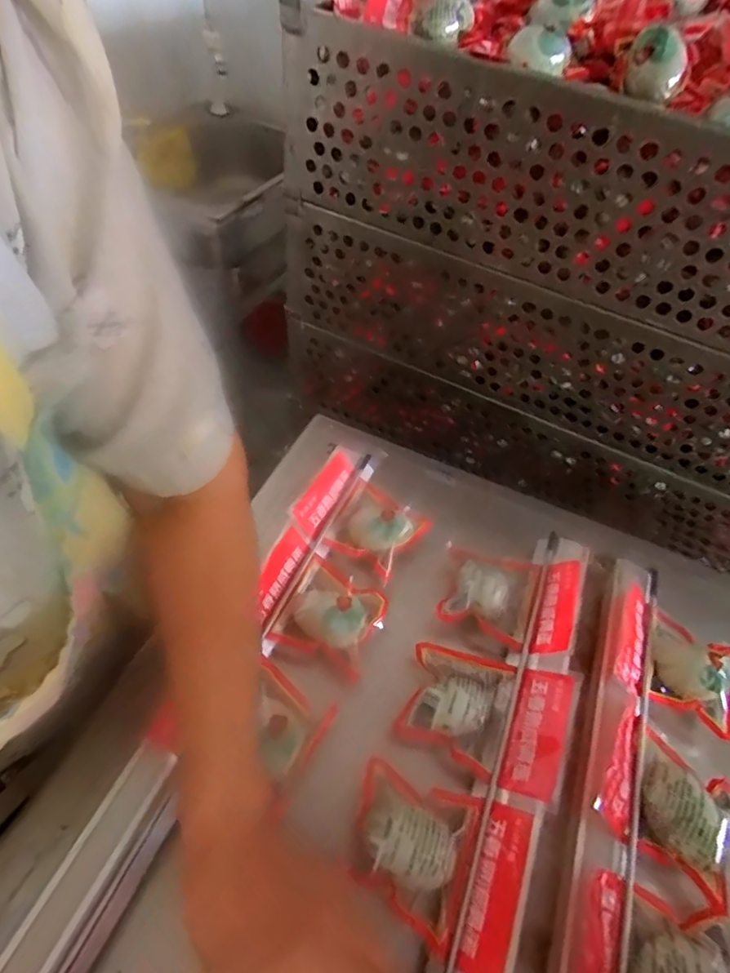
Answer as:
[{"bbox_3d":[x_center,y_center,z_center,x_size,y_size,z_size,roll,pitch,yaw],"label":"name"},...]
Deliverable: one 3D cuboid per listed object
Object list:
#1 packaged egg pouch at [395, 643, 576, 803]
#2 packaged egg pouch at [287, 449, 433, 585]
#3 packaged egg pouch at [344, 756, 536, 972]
[{"bbox_3d":[0.091,0.169,0.369,0.115,0.029,0.085,20,54,10],"label":"packaged egg pouch"},{"bbox_3d":[-0.002,0.026,0.473,0.114,0.037,0.104,27,55,15],"label":"packaged egg pouch"},{"bbox_3d":[0.044,0.233,0.304,0.105,0.032,0.086,19,53,9],"label":"packaged egg pouch"}]

